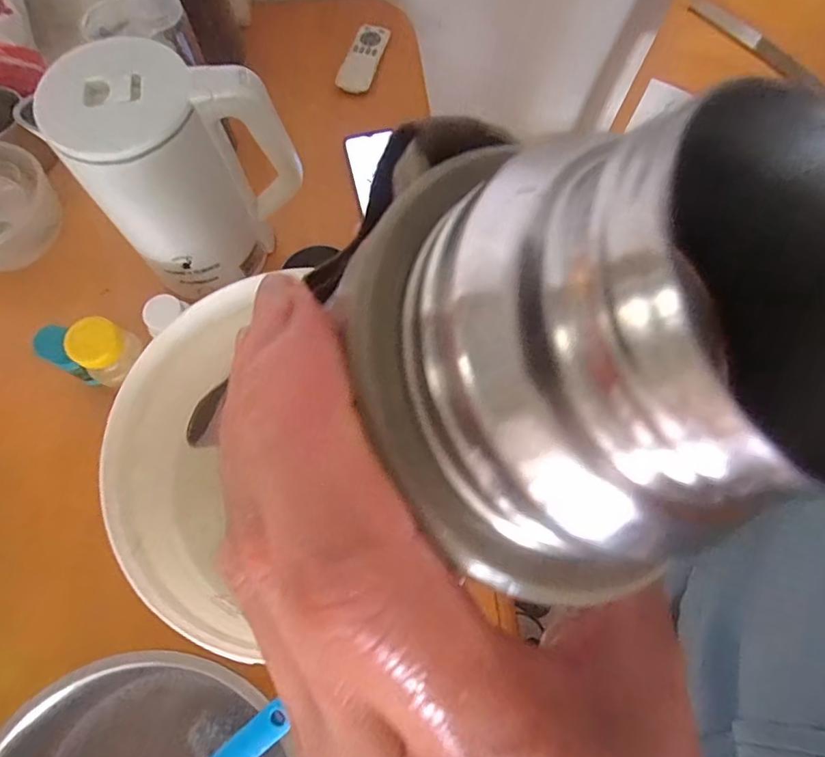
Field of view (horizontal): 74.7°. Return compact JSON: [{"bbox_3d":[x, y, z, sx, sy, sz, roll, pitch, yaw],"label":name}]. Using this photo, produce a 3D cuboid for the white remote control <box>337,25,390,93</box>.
[{"bbox_3d":[-0.071,-0.469,0.785,0.046,0.016,0.120,15,71,5],"label":"white remote control"}]

